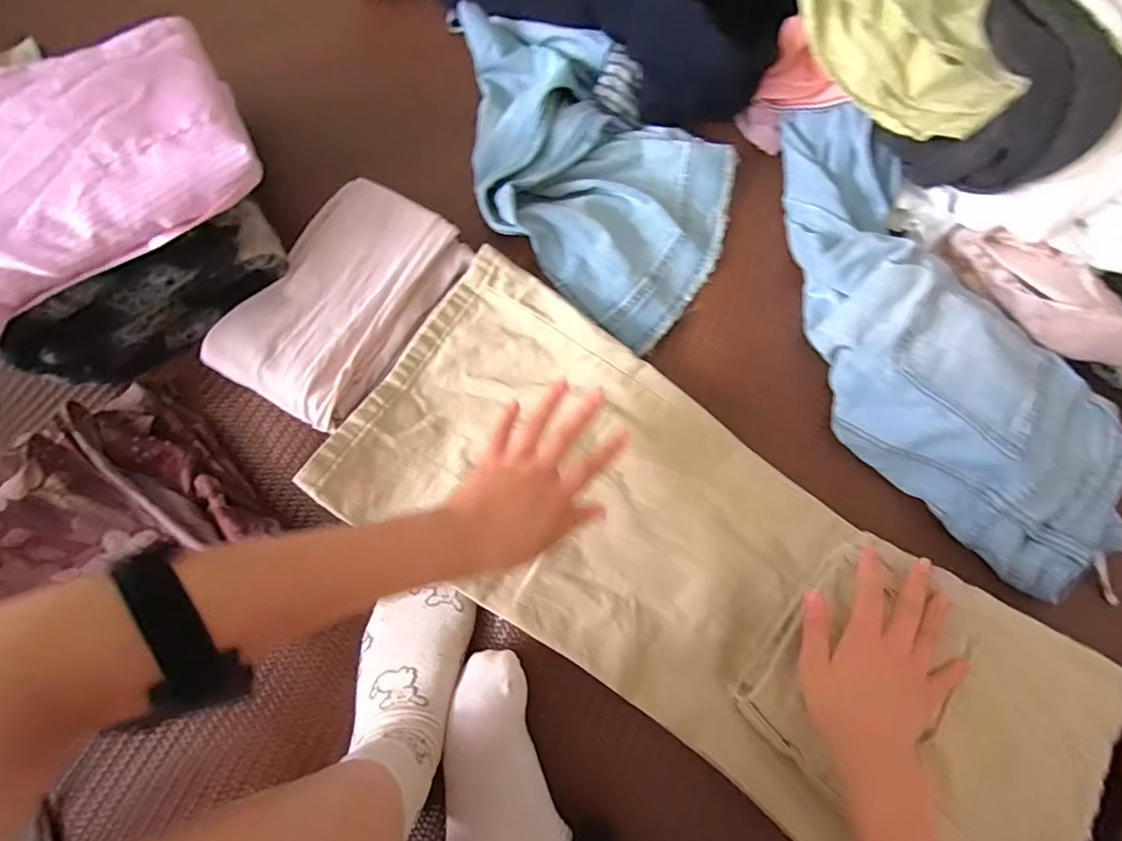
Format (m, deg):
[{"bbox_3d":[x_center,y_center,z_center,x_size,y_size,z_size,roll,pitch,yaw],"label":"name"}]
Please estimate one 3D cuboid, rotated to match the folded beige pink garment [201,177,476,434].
[{"bbox_3d":[-0.210,-0.120,0.498,0.151,0.032,0.235,28,75,6],"label":"folded beige pink garment"}]

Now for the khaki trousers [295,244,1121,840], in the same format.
[{"bbox_3d":[0.119,0.138,0.436,0.664,0.057,0.258,36,76,9],"label":"khaki trousers"}]

